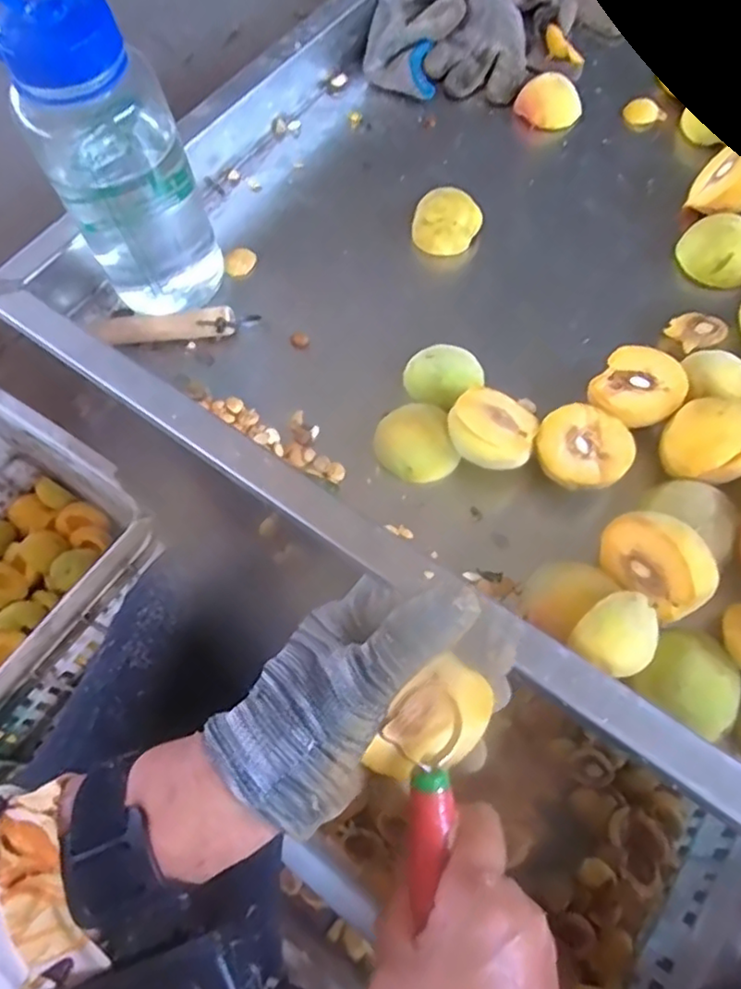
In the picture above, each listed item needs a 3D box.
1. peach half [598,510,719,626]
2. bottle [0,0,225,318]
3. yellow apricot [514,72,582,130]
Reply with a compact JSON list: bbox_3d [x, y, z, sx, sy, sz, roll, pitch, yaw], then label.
[{"bbox_3d":[0.167,0.038,0.373,0.024,0.051,0.064,-26,53,-27],"label":"peach half"},{"bbox_3d":[-0.170,-0.214,0.441,0.096,0.219,0.086,-24,66,-8],"label":"bottle"},{"bbox_3d":[0.168,-0.371,0.603,0.060,0.023,0.060,-1,65,3],"label":"yellow apricot"}]

